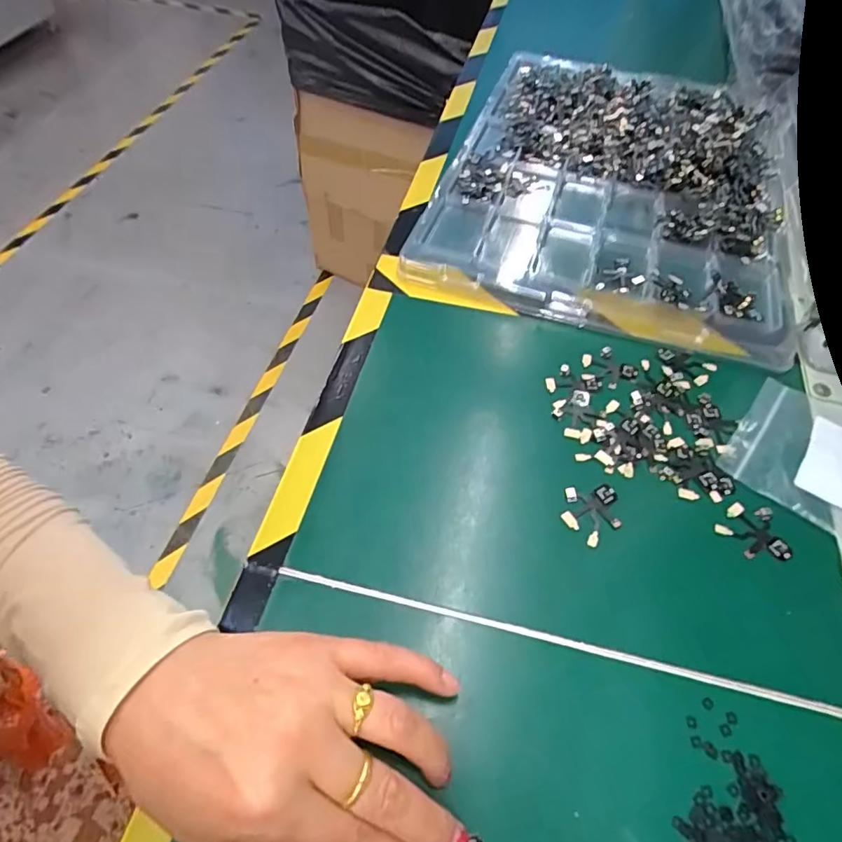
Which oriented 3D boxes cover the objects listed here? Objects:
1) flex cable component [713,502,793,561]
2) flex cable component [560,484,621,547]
[{"bbox_3d":[0.178,0.059,0.286,0.036,0.004,0.030,3,56,2],"label":"flex cable component"},{"bbox_3d":[0.093,0.050,0.290,0.030,0.004,0.036,5,56,3],"label":"flex cable component"}]

